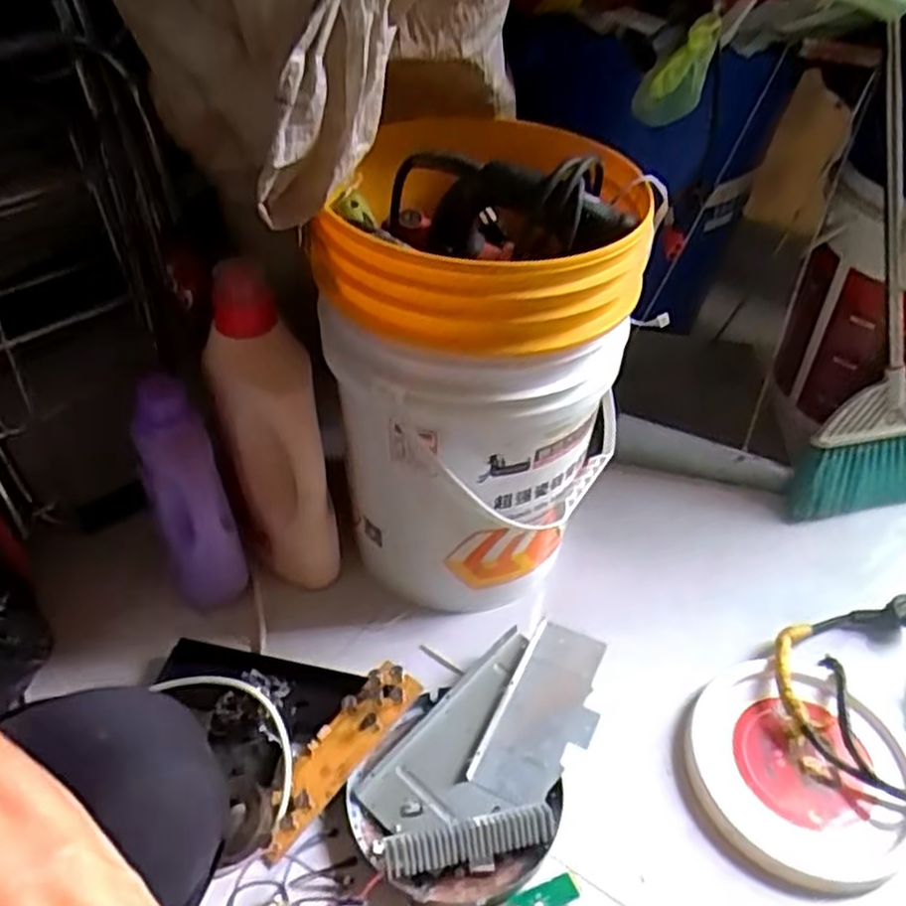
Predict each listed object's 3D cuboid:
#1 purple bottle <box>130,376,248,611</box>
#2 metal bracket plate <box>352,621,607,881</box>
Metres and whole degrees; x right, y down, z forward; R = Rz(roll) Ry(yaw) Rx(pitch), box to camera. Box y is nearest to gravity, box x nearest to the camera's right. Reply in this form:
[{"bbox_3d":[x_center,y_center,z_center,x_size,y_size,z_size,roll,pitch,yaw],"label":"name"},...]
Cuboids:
[{"bbox_3d":[-0.276,0.059,0.844,0.075,0.264,0.072,34,51,30],"label":"purple bottle"},{"bbox_3d":[0.043,0.293,0.790,0.169,0.043,0.300,29,48,26],"label":"metal bracket plate"}]

